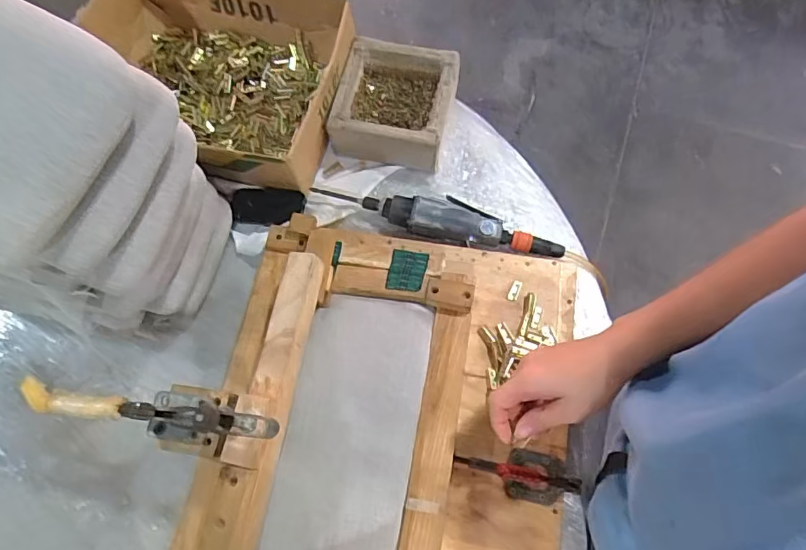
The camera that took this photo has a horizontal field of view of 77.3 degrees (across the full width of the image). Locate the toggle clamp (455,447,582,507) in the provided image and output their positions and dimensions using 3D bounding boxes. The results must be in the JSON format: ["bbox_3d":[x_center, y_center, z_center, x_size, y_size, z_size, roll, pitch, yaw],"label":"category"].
[{"bbox_3d":[0.130,0.228,0.575,0.145,0.067,0.058,8,71,5],"label":"toggle clamp"}]

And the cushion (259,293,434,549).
[{"bbox_3d":[-0.062,0.192,0.585,0.145,0.029,0.349,8,68,5],"label":"cushion"}]

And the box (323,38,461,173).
[{"bbox_3d":[-0.010,-0.258,0.768,0.169,0.071,0.172,13,72,7],"label":"box"}]

